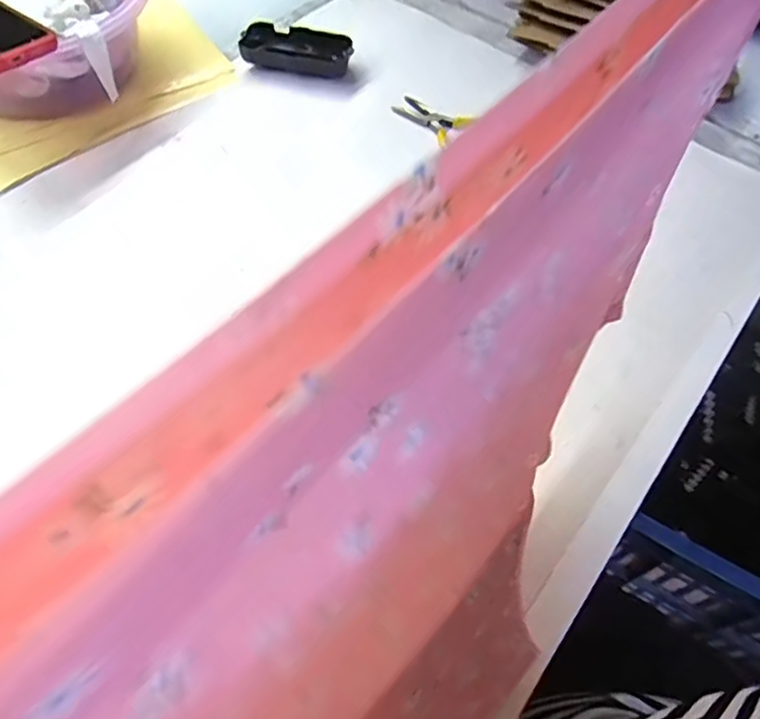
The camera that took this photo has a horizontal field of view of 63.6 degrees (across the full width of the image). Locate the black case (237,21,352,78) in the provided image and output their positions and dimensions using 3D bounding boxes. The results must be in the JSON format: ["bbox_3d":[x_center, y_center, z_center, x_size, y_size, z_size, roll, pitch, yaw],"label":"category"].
[{"bbox_3d":[-0.086,-0.318,0.634,0.111,0.022,0.056,7,58,1],"label":"black case"}]

